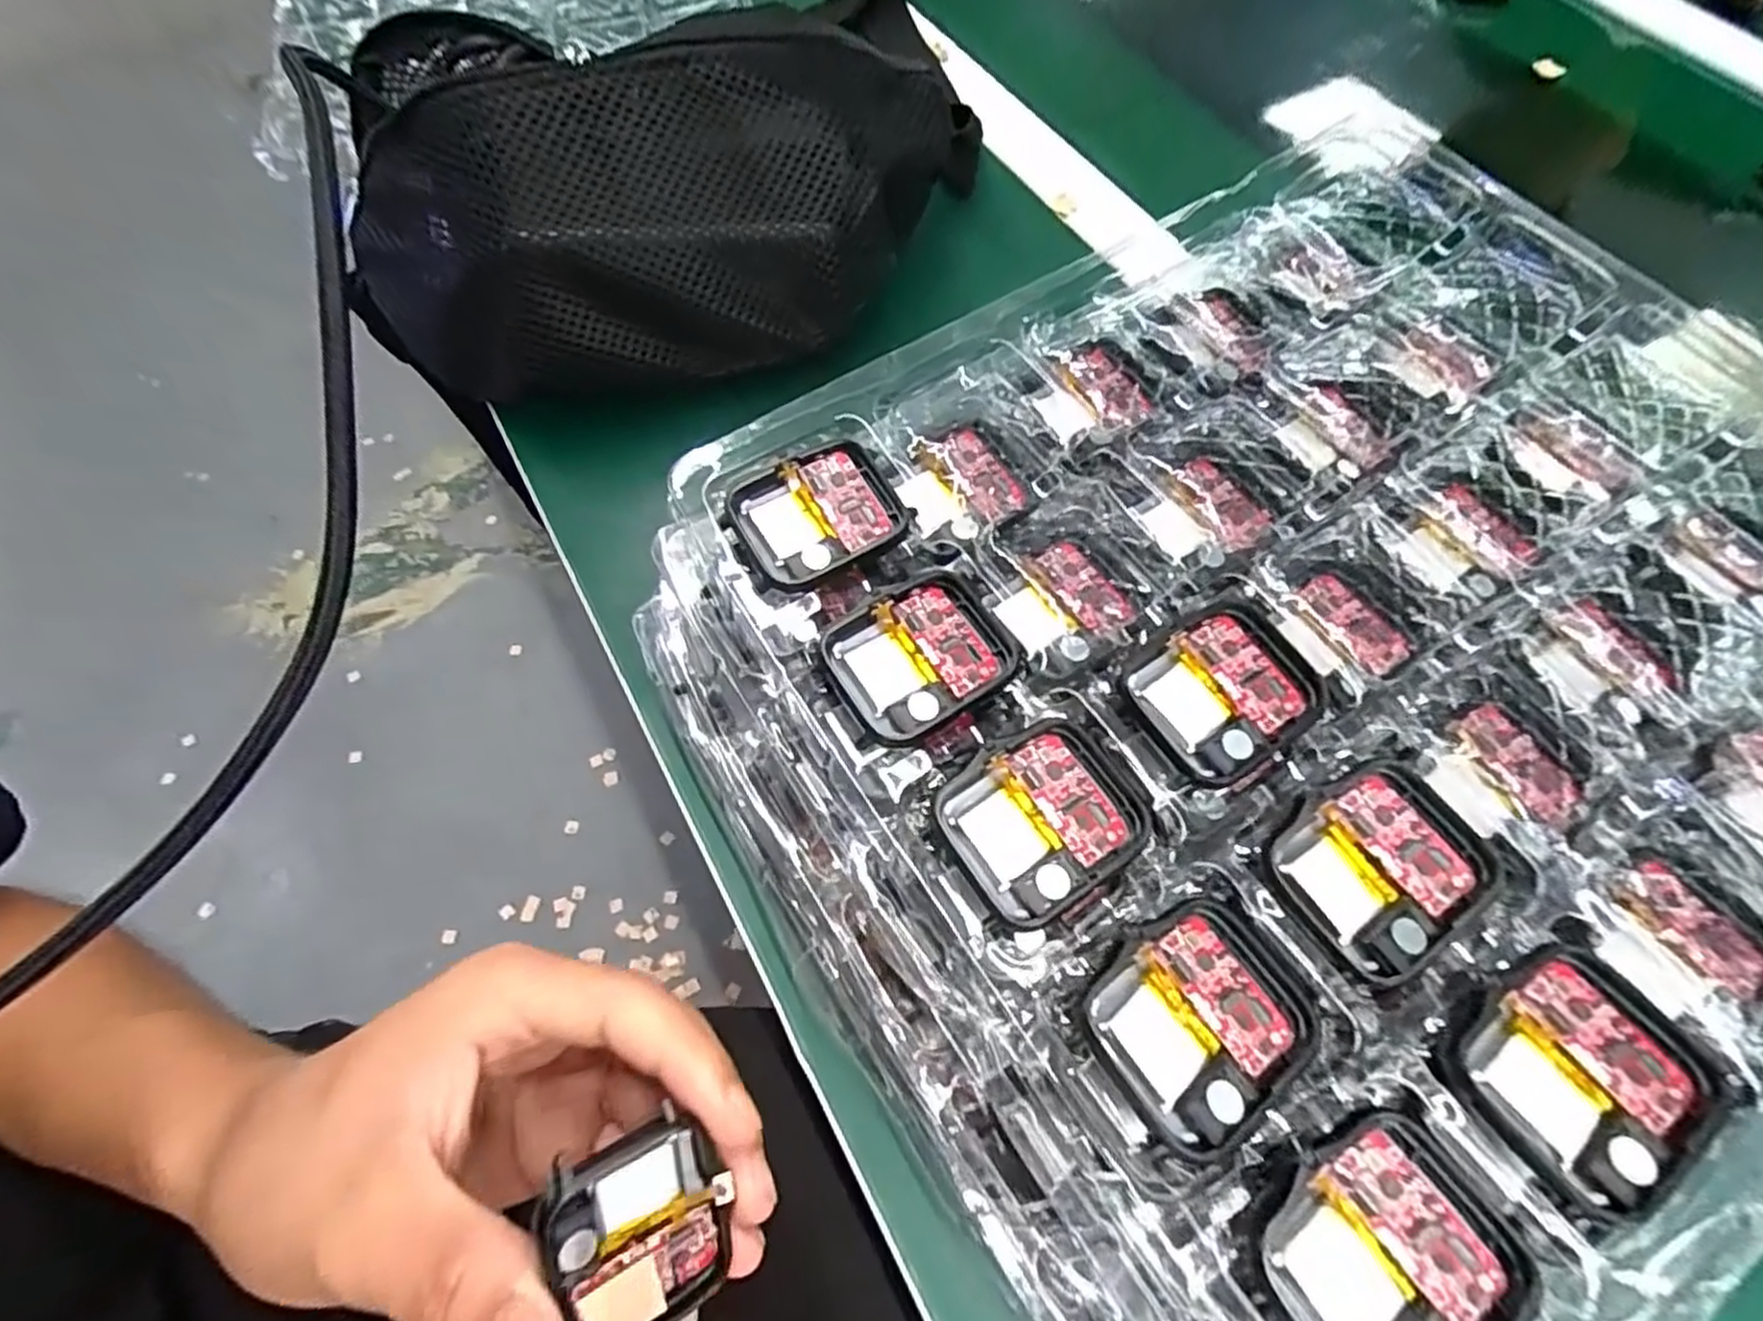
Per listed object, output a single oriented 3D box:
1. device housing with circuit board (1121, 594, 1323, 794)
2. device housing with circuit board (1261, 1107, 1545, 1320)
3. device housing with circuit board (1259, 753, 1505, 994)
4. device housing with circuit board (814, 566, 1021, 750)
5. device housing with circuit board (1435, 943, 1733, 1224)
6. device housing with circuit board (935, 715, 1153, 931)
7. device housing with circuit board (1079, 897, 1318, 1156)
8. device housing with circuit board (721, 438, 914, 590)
[{"bbox_3d":[0.086,0.006,0.187,0.045,0.005,0.036,-29,69,-13],"label":"device housing with circuit board"},{"bbox_3d":[0.092,0.108,0.136,0.043,0.007,0.038,-29,69,-14],"label":"device housing with circuit board"},{"bbox_3d":[0.112,0.045,0.169,0.045,0.007,0.037,-31,69,-14],"label":"device housing with circuit board"},{"bbox_3d":[0.010,-0.001,0.191,0.046,0.006,0.037,-30,69,-14],"label":"device housing with circuit board"},{"bbox_3d":[0.138,0.080,0.148,0.044,0.008,0.037,-33,69,-15],"label":"device housing with circuit board"},{"bbox_3d":[0.037,0.036,0.174,0.044,0.005,0.037,-27,68,-13],"label":"device housing with circuit board"},{"bbox_3d":[0.065,0.072,0.155,0.042,0.007,0.036,-34,70,-15],"label":"device housing with circuit board"},{"bbox_3d":[-0.017,-0.040,0.208,0.045,0.006,0.038,-29,69,-14],"label":"device housing with circuit board"}]

